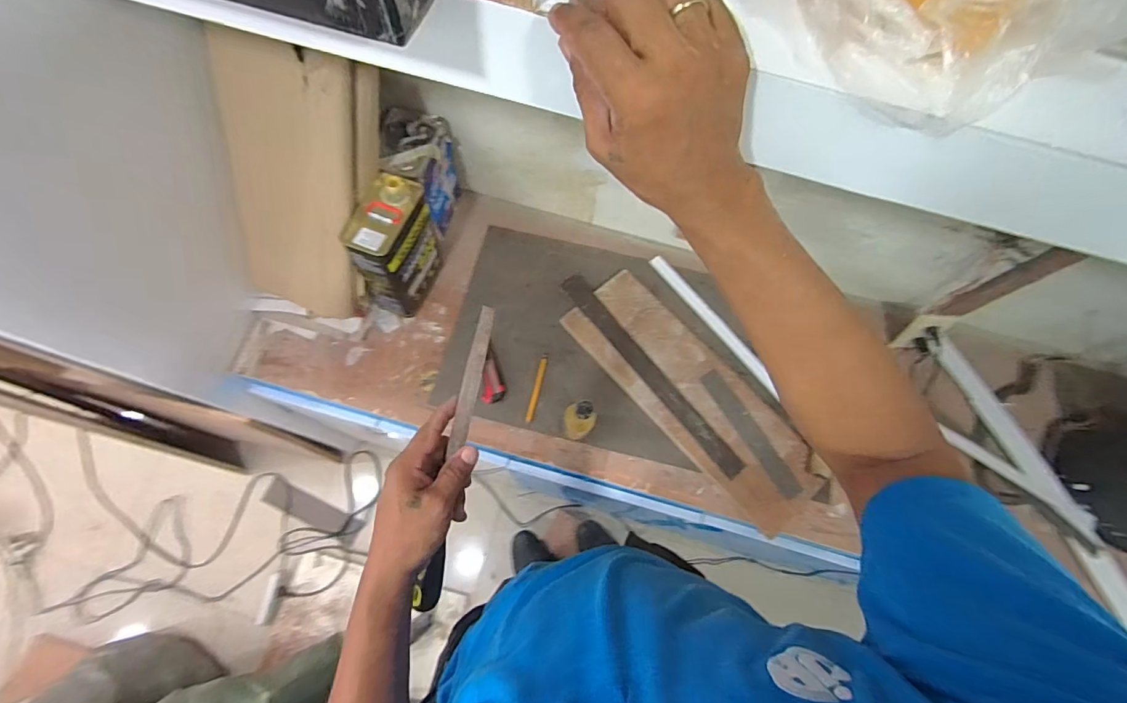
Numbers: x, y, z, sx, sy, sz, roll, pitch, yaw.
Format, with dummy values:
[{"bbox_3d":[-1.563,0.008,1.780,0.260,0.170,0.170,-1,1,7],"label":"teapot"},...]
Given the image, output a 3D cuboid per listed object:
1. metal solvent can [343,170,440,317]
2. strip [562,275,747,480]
[{"bbox_3d":[-0.330,-0.202,0.970,0.090,0.260,0.175,18,71,4],"label":"metal solvent can"},{"bbox_3d":[0.190,0.038,1.055,0.063,0.016,0.549,-37,76,-14],"label":"strip"}]

